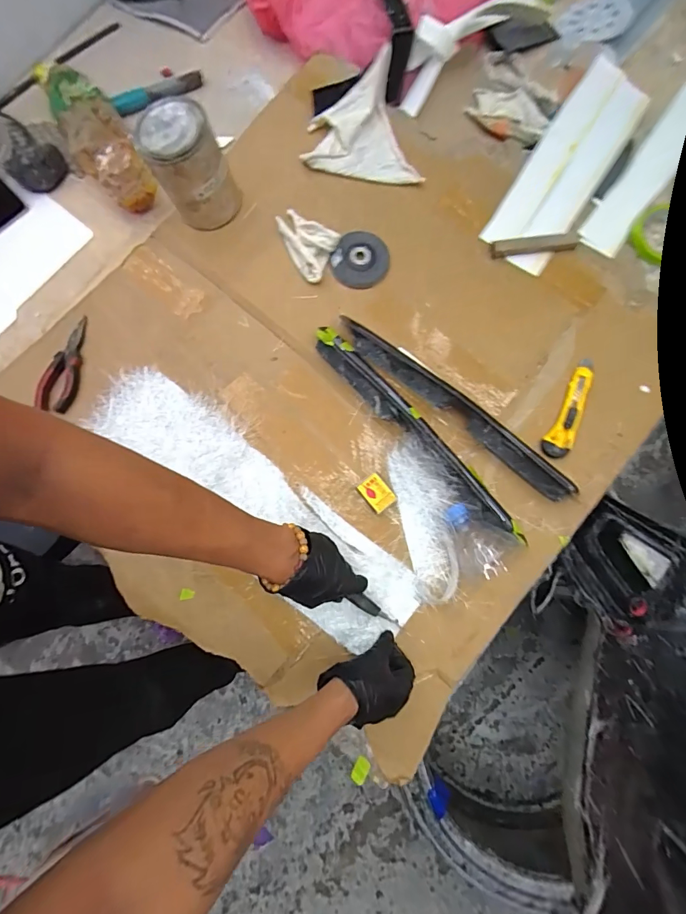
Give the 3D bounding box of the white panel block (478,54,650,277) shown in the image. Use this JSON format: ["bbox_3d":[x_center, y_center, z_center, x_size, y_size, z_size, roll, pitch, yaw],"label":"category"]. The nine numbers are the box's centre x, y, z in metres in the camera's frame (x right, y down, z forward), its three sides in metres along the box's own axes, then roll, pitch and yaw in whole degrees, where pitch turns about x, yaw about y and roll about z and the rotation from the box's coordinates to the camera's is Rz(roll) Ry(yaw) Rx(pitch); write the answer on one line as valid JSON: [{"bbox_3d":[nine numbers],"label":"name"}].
[{"bbox_3d":[0.370,-0.470,0.670,0.127,0.041,0.375,32,81,7],"label":"white panel block"}]

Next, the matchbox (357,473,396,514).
[{"bbox_3d":[0.048,0.051,0.581,0.037,0.013,0.049,-36,80,-6],"label":"matchbox"}]

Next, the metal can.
[{"bbox_3d":[-0.227,-0.429,0.623,0.104,0.140,0.103,0,79,1],"label":"metal can"}]

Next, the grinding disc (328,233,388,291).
[{"bbox_3d":[0.029,-0.311,0.653,0.081,0.020,0.095,34,81,7],"label":"grinding disc"}]

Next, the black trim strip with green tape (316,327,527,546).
[{"bbox_3d":[0.103,-0.038,0.585,0.055,0.038,0.417,-40,81,-6],"label":"black trim strip with green tape"}]

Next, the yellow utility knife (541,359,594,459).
[{"bbox_3d":[0.336,-0.073,0.603,0.036,0.013,0.157,26,80,6],"label":"yellow utility knife"}]

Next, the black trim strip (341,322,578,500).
[{"bbox_3d":[0.157,-0.077,0.595,0.413,0.039,0.050,41,82,8],"label":"black trim strip"}]

